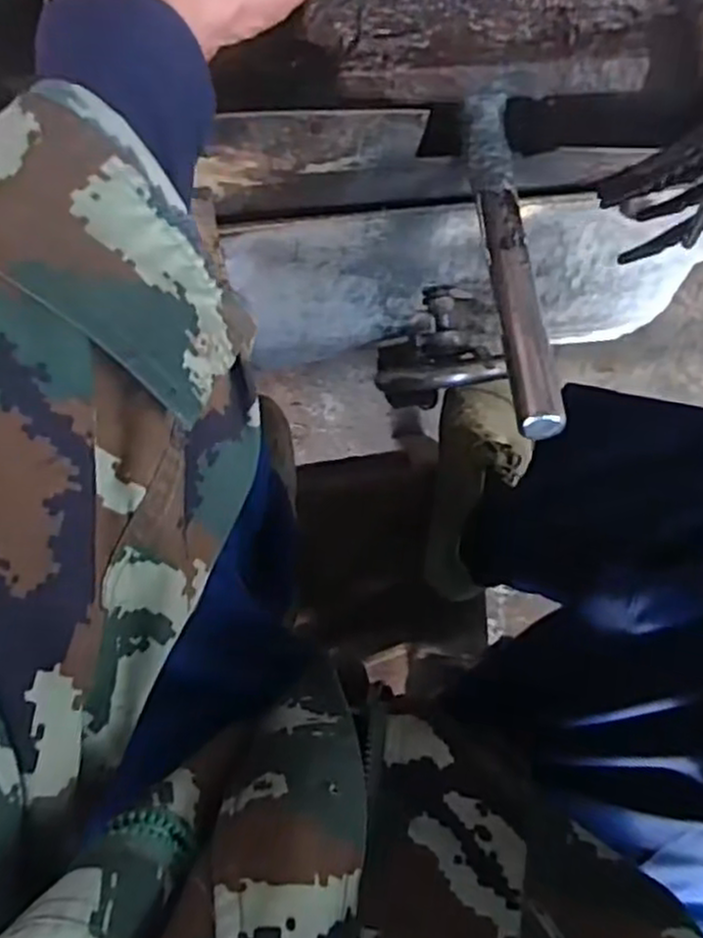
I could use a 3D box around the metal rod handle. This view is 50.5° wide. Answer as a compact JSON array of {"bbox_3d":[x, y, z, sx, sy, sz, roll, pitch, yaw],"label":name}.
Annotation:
[{"bbox_3d":[0.072,-0.096,0.336,0.019,0.017,0.178,-3,66,-1],"label":"metal rod handle"}]

